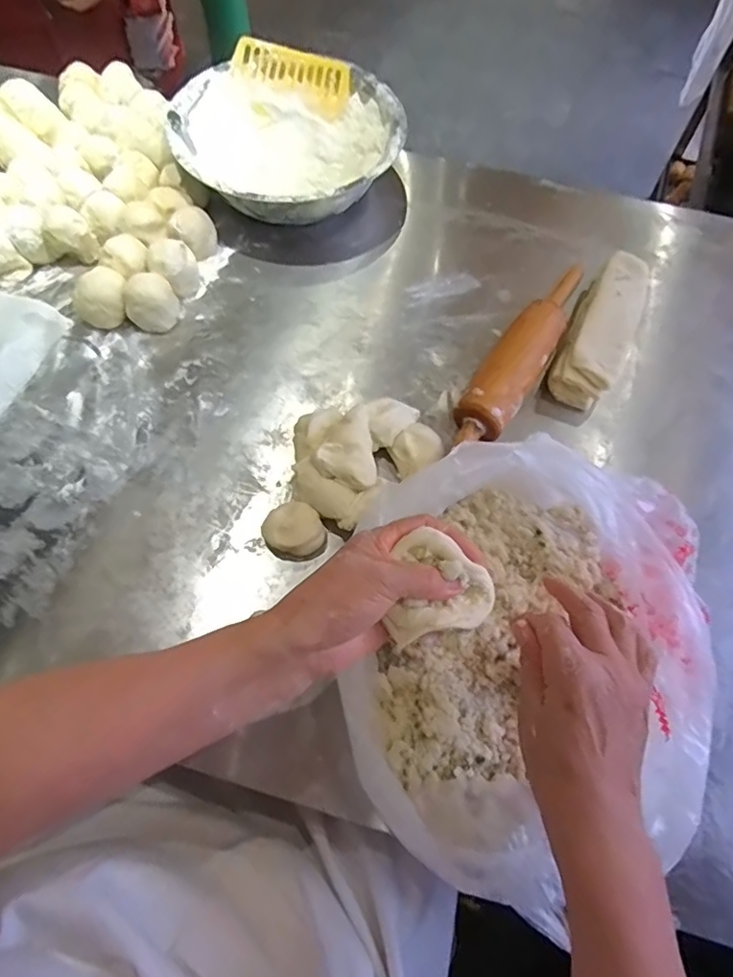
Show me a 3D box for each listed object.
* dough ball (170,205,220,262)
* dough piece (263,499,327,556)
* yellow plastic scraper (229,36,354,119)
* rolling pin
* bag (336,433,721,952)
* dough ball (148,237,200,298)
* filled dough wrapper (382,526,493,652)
[{"bbox_3d":[-0.197,-0.296,0.643,0.044,0.044,0.048,0,63,0],"label":"dough ball"},{"bbox_3d":[-0.063,0.037,0.499,0.051,0.025,0.044,11,63,5],"label":"dough piece"},{"bbox_3d":[-0.093,-0.534,0.709,0.148,0.010,0.068,19,91,-5],"label":"yellow plastic scraper"},{"bbox_3d":[0.167,-0.144,0.584,0.053,0.049,0.256,29,66,14],"label":"rolling pin"},{"bbox_3d":[0.120,0.121,0.416,0.246,0.106,0.302,10,63,5],"label":"bag"},{"bbox_3d":[-0.215,-0.248,0.621,0.049,0.048,0.044,-18,64,-9],"label":"dough ball"},{"bbox_3d":[0.052,0.068,0.368,0.064,0.022,0.072,8,63,4],"label":"filled dough wrapper"}]

